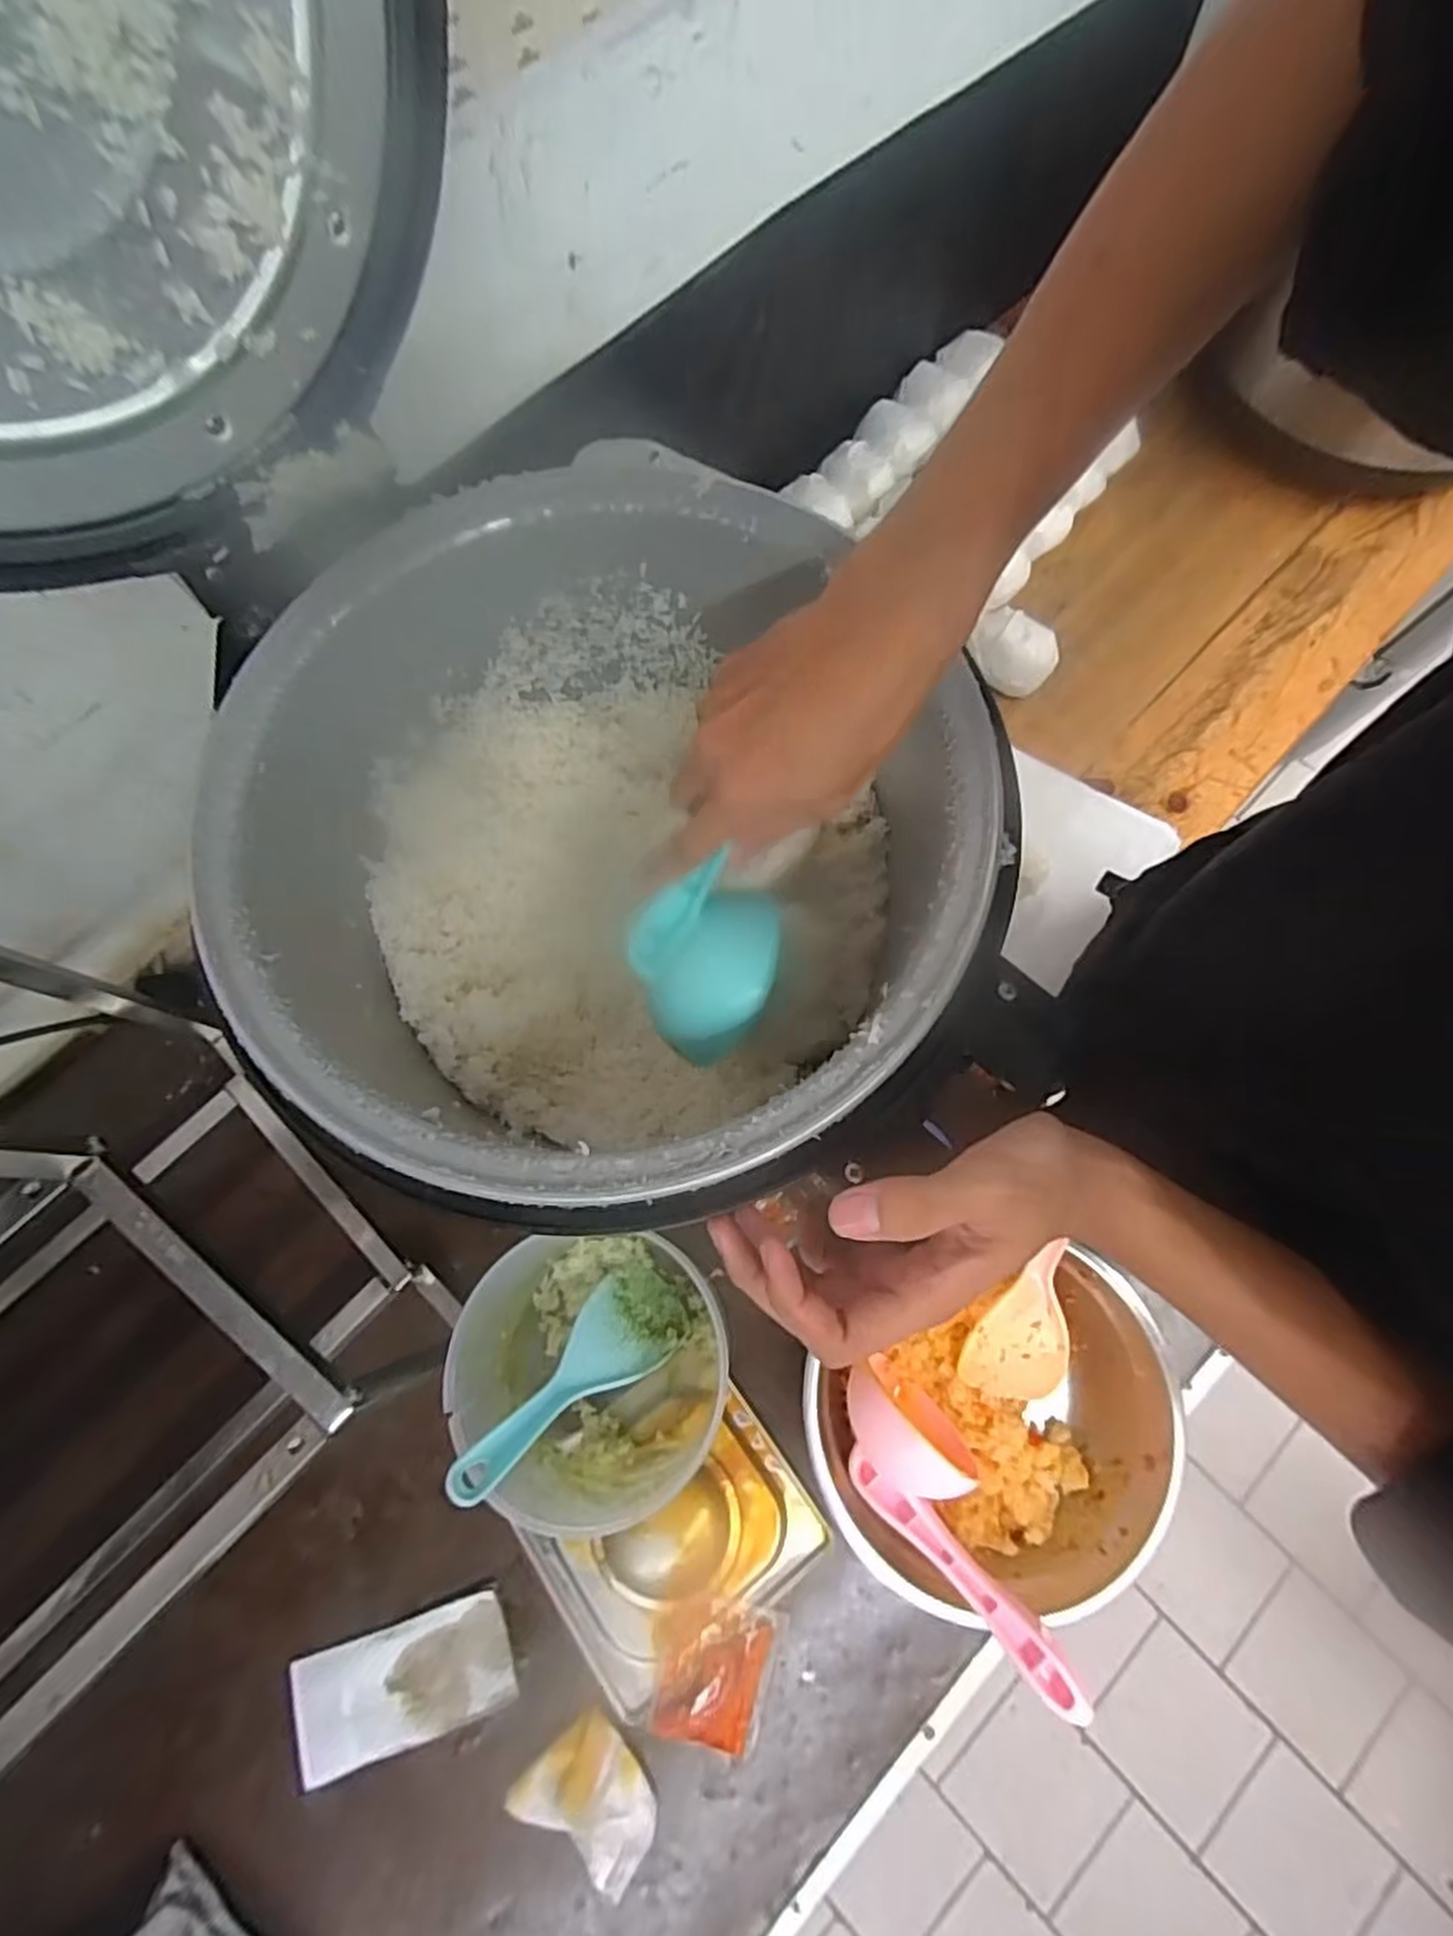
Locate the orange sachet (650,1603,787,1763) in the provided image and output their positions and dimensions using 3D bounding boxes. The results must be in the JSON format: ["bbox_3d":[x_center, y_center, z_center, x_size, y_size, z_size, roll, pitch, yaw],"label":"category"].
[{"bbox_3d":[-0.006,0.469,0.509,0.070,0.011,0.085,17,74,6],"label":"orange sachet"}]

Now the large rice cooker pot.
[{"bbox_3d":[-0.057,-0.049,0.431,0.338,0.202,0.340,0,72,1],"label":"large rice cooker pot"}]

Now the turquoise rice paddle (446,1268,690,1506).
[{"bbox_3d":[-0.096,0.265,0.495,0.064,0.196,0.013,46,123,13],"label":"turquoise rice paddle"}]

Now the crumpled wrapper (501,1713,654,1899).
[{"bbox_3d":[-0.088,0.528,0.475,0.069,0.035,0.074,-41,76,-11],"label":"crumpled wrapper"}]

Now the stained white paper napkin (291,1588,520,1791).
[{"bbox_3d":[-0.213,0.473,0.504,0.140,0.006,0.067,-17,73,-4],"label":"stained white paper napkin"}]

